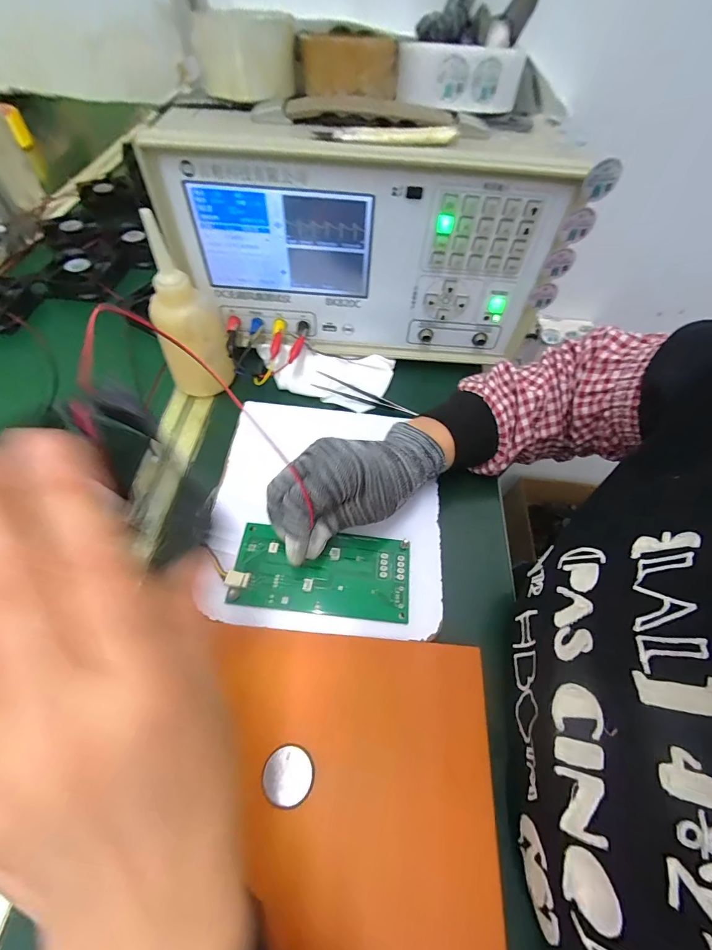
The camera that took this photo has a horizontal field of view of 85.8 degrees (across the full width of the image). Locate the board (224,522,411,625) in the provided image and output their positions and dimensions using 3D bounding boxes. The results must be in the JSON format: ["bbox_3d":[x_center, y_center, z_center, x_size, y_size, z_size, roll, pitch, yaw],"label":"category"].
[{"bbox_3d":[-0.026,0.074,0.296,0.134,0.007,0.065,5,58,-2],"label":"board"}]

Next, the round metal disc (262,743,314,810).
[{"bbox_3d":[-0.040,0.176,0.225,0.029,0.004,0.028,0,58,0],"label":"round metal disc"}]

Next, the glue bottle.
[{"bbox_3d":[-0.162,-0.154,0.364,0.061,0.144,0.069,-15,59,-9],"label":"glue bottle"}]

